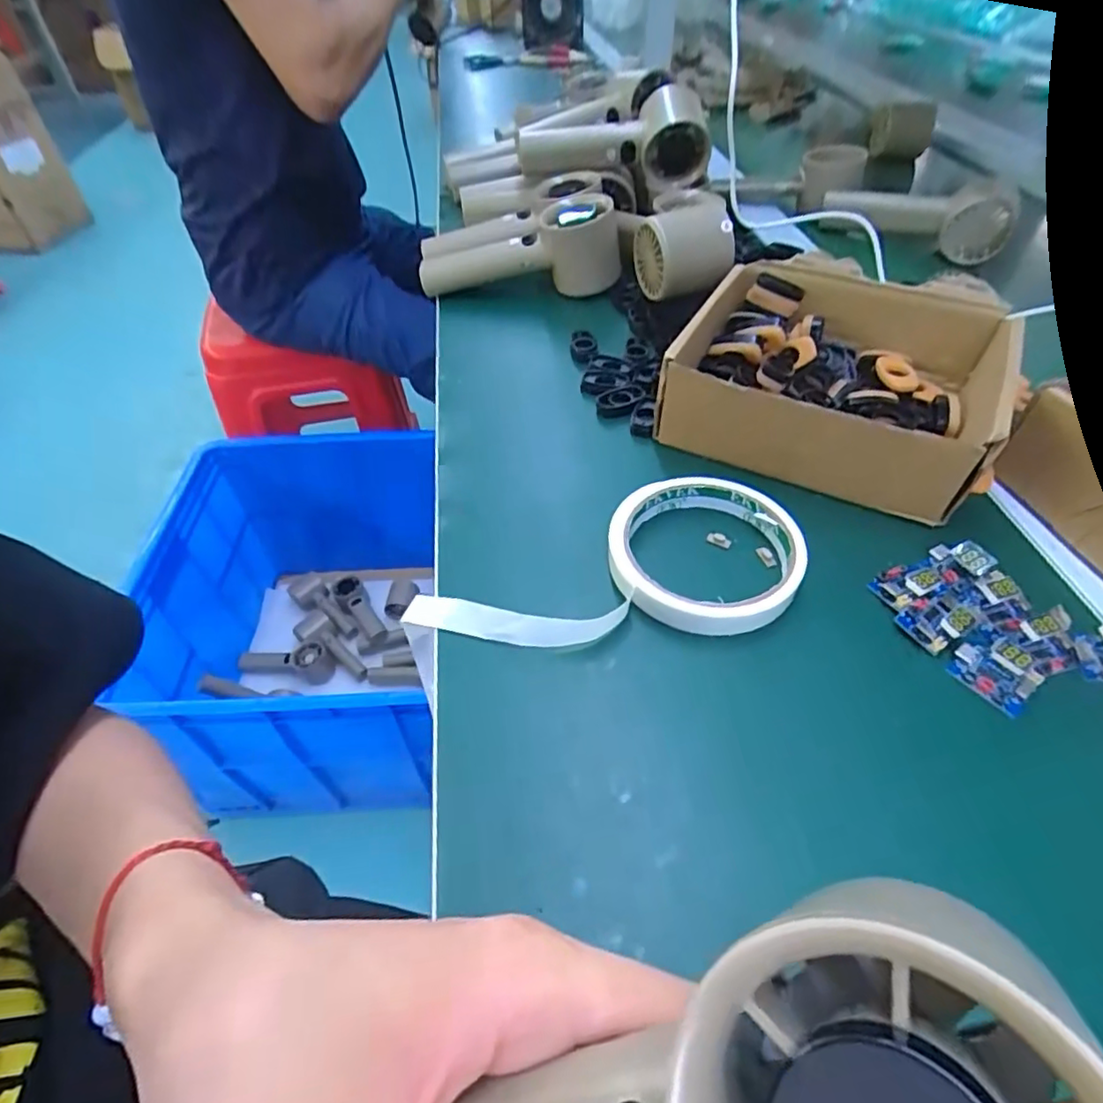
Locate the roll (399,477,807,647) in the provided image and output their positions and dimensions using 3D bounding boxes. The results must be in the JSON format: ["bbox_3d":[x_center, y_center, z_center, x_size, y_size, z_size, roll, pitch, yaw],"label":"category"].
[{"bbox_3d":[0.024,0.005,0.297,0.188,0.021,0.085,-5,48,-1],"label":"roll"}]

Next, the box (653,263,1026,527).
[{"bbox_3d":[0.168,-0.105,0.361,0.169,0.053,0.154,21,52,21],"label":"box"}]

